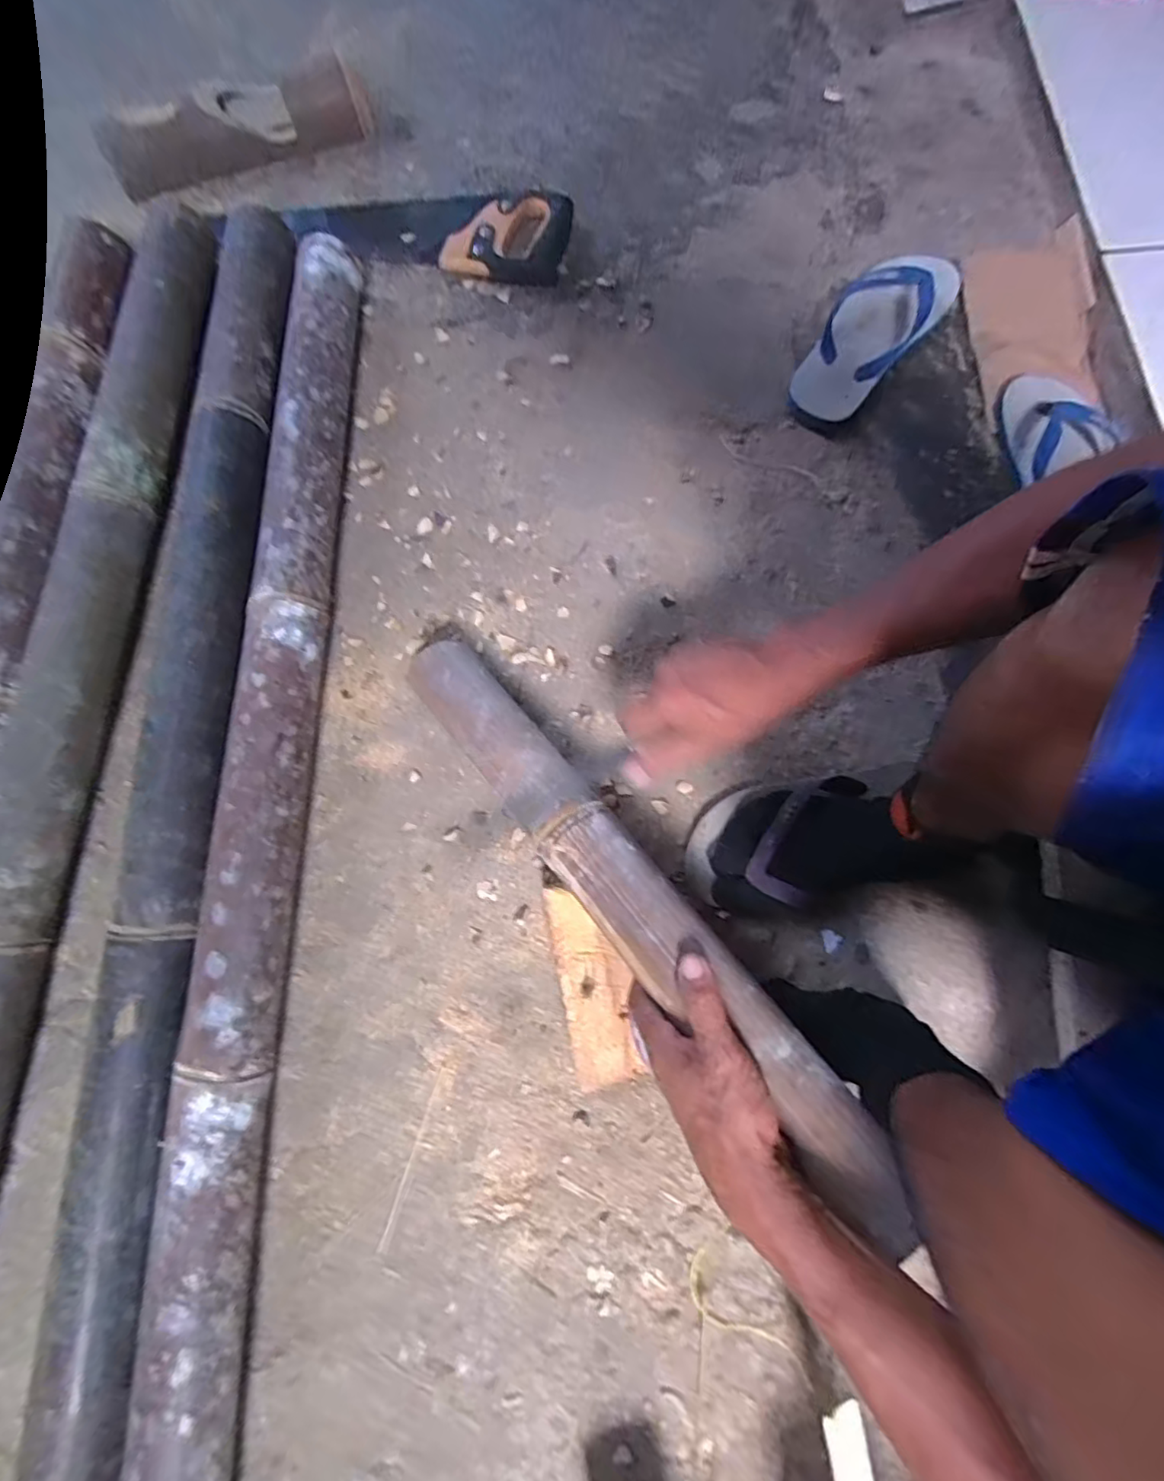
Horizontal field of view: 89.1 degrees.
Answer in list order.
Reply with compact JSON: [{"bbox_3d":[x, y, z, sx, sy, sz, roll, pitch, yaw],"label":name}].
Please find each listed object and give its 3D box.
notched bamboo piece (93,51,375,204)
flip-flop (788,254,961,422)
[{"bbox_3d":[-0.391,-0.705,0.675,0.296,0.058,0.070,-21,80,-6],"label":"notched bamboo piece"},{"bbox_3d":[0.331,-0.466,0.672,0.092,0.035,0.241,43,94,8],"label":"flip-flop"}]

